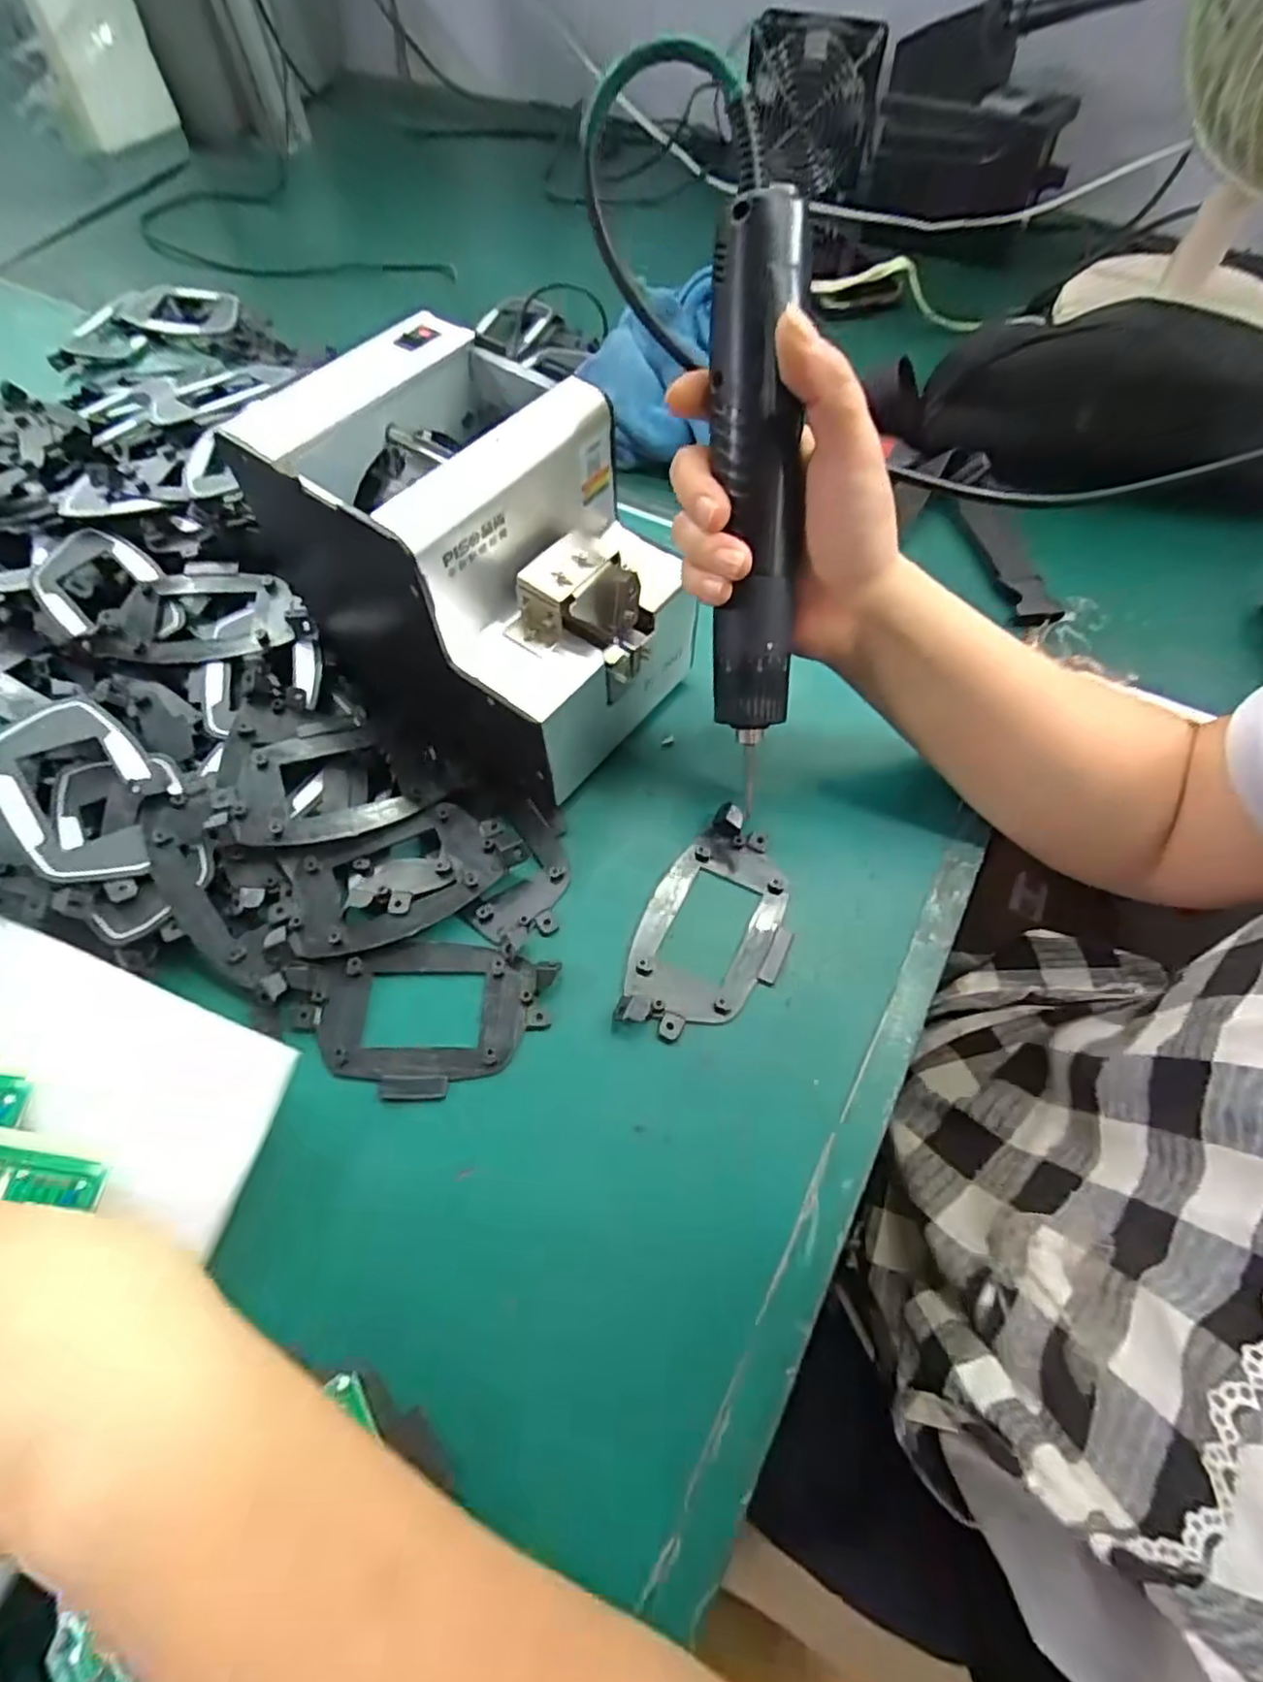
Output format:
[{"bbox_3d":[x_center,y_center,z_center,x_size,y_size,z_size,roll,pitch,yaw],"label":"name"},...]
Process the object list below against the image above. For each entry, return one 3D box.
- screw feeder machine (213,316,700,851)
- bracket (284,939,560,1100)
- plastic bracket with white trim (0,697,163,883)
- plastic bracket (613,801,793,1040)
[{"bbox_3d":[-0.082,-0.127,0.351,0.182,0.150,0.147,32,67,16],"label":"screw feeder machine"},{"bbox_3d":[-0.098,0.079,0.317,0.117,0.011,0.070,4,62,2],"label":"bracket"},{"bbox_3d":[-0.265,-0.024,0.331,0.062,0.027,0.099,-38,68,-17],"label":"plastic bracket with white trim"},{"bbox_3d":[0.043,0.040,0.340,0.068,0.012,0.123,22,65,12],"label":"plastic bracket"}]

